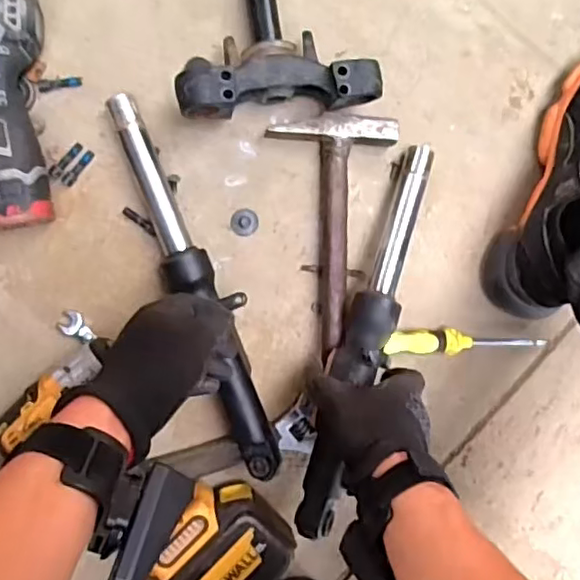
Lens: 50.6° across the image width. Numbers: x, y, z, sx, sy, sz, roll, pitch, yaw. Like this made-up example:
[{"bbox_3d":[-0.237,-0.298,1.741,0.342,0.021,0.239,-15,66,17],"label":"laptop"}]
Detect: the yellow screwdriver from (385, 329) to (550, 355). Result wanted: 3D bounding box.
[{"bbox_3d":[0.169,0.050,0.600,0.165,0.025,0.024,1,93,-14],"label":"yellow screwdriver"}]

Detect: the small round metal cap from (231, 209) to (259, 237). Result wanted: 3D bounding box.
[{"bbox_3d":[-0.042,-0.063,0.571,0.025,0.005,0.025,0,93,-8],"label":"small round metal cap"}]

